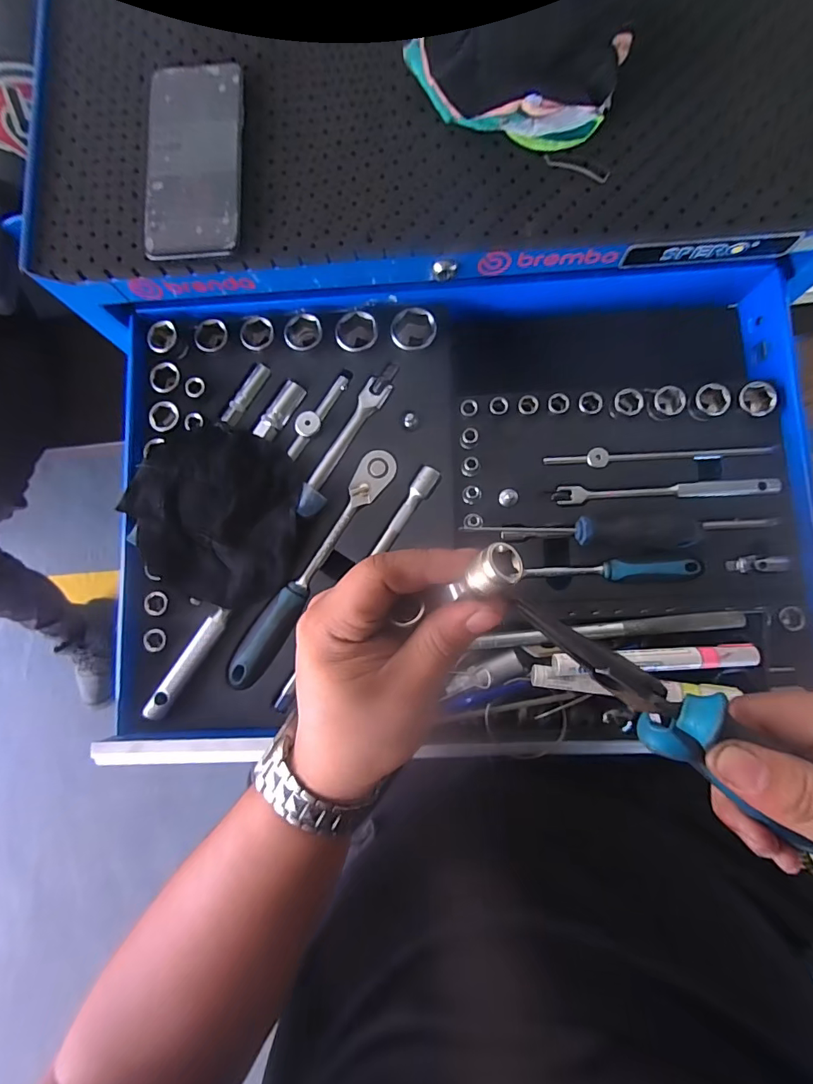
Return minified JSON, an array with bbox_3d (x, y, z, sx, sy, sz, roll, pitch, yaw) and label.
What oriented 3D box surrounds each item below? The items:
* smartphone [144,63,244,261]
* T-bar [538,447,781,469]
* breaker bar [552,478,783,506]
[{"bbox_3d":[-0.168,-0.305,0.369,0.075,0.008,0.163,-1,86,2],"label":"smartphone"},{"bbox_3d":[0.221,-0.077,0.410,0.193,0.014,0.017,-2,86,2],"label":"T-bar"},{"bbox_3d":[0.224,-0.045,0.405,0.186,0.016,0.016,-2,86,2],"label":"breaker bar"}]

